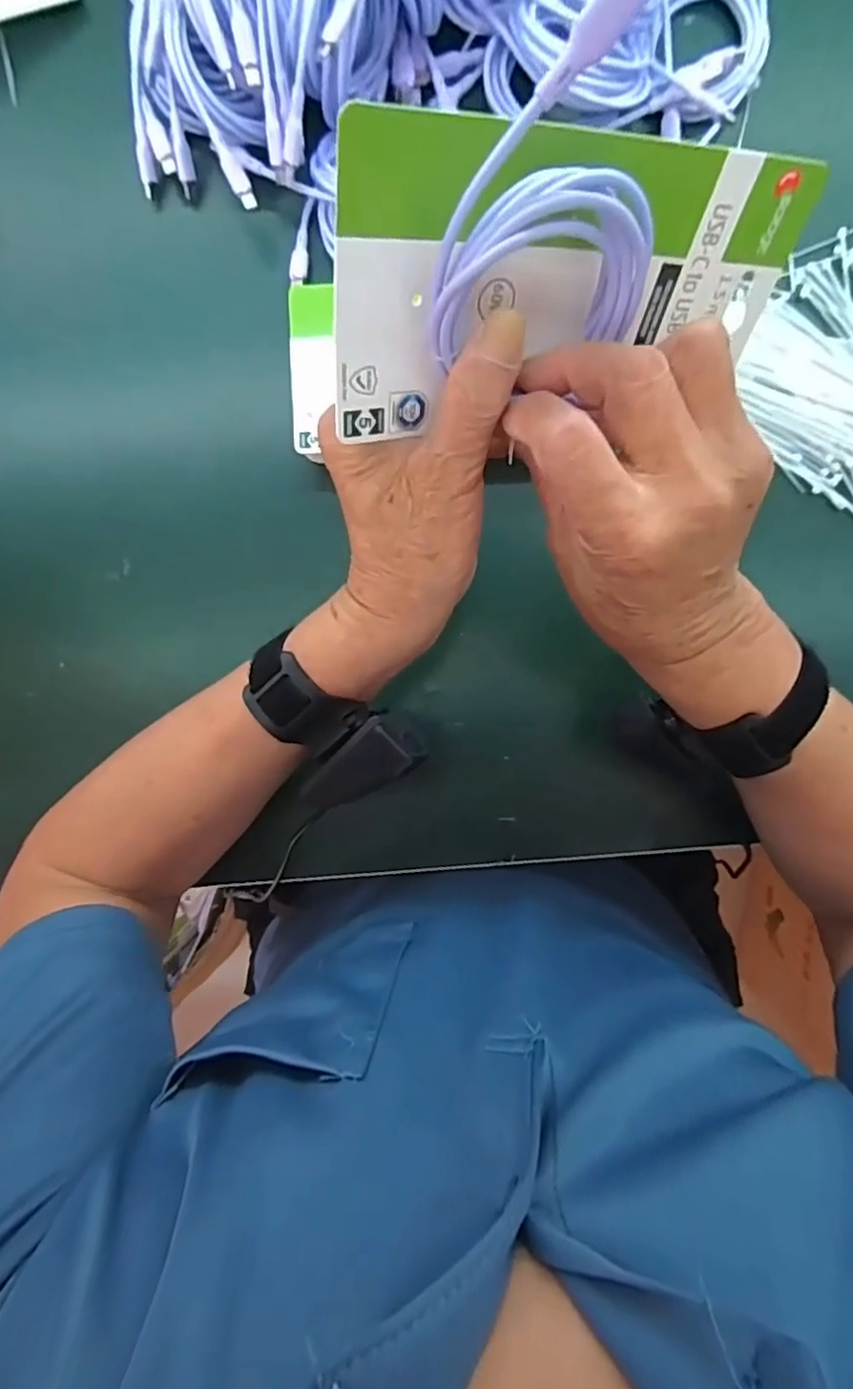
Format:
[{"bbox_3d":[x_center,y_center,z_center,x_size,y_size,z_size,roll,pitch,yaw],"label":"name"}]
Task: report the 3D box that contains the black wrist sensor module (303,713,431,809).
[{"bbox_3d":[-0.034,0.037,0.307,0.071,0.015,0.029,-36,92,22],"label":"black wrist sensor module"}]

